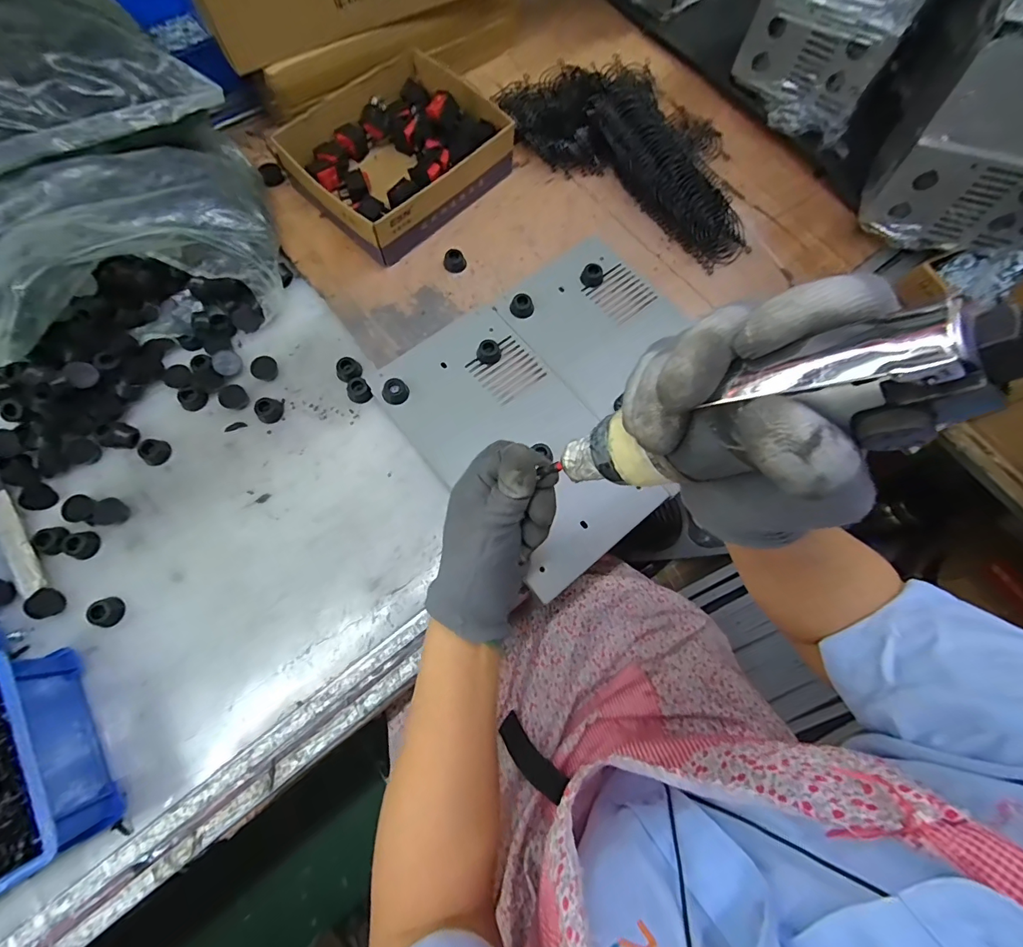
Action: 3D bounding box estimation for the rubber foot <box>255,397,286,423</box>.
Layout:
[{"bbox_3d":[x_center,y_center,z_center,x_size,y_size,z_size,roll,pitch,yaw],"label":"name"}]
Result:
[{"bbox_3d":[-0.238,-0.064,0.440,0.023,0.013,0.025,9,74,0],"label":"rubber foot"}]

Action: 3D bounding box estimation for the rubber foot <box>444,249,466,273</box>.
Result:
[{"bbox_3d":[-0.063,-0.236,0.499,0.025,0.013,0.020,-9,75,-5],"label":"rubber foot"}]

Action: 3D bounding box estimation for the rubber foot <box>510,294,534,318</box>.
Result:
[{"bbox_3d":[0.011,-0.176,0.474,0.024,0.016,0.021,7,74,0],"label":"rubber foot"}]

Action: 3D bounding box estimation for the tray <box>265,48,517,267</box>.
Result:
[{"bbox_3d":[-0.127,-0.359,0.504,0.173,0.059,0.217,39,77,8],"label":"tray"}]

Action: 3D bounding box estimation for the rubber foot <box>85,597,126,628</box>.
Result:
[{"bbox_3d":[-0.347,0.118,0.383,0.018,0.015,0.023,-31,78,-10],"label":"rubber foot"}]

